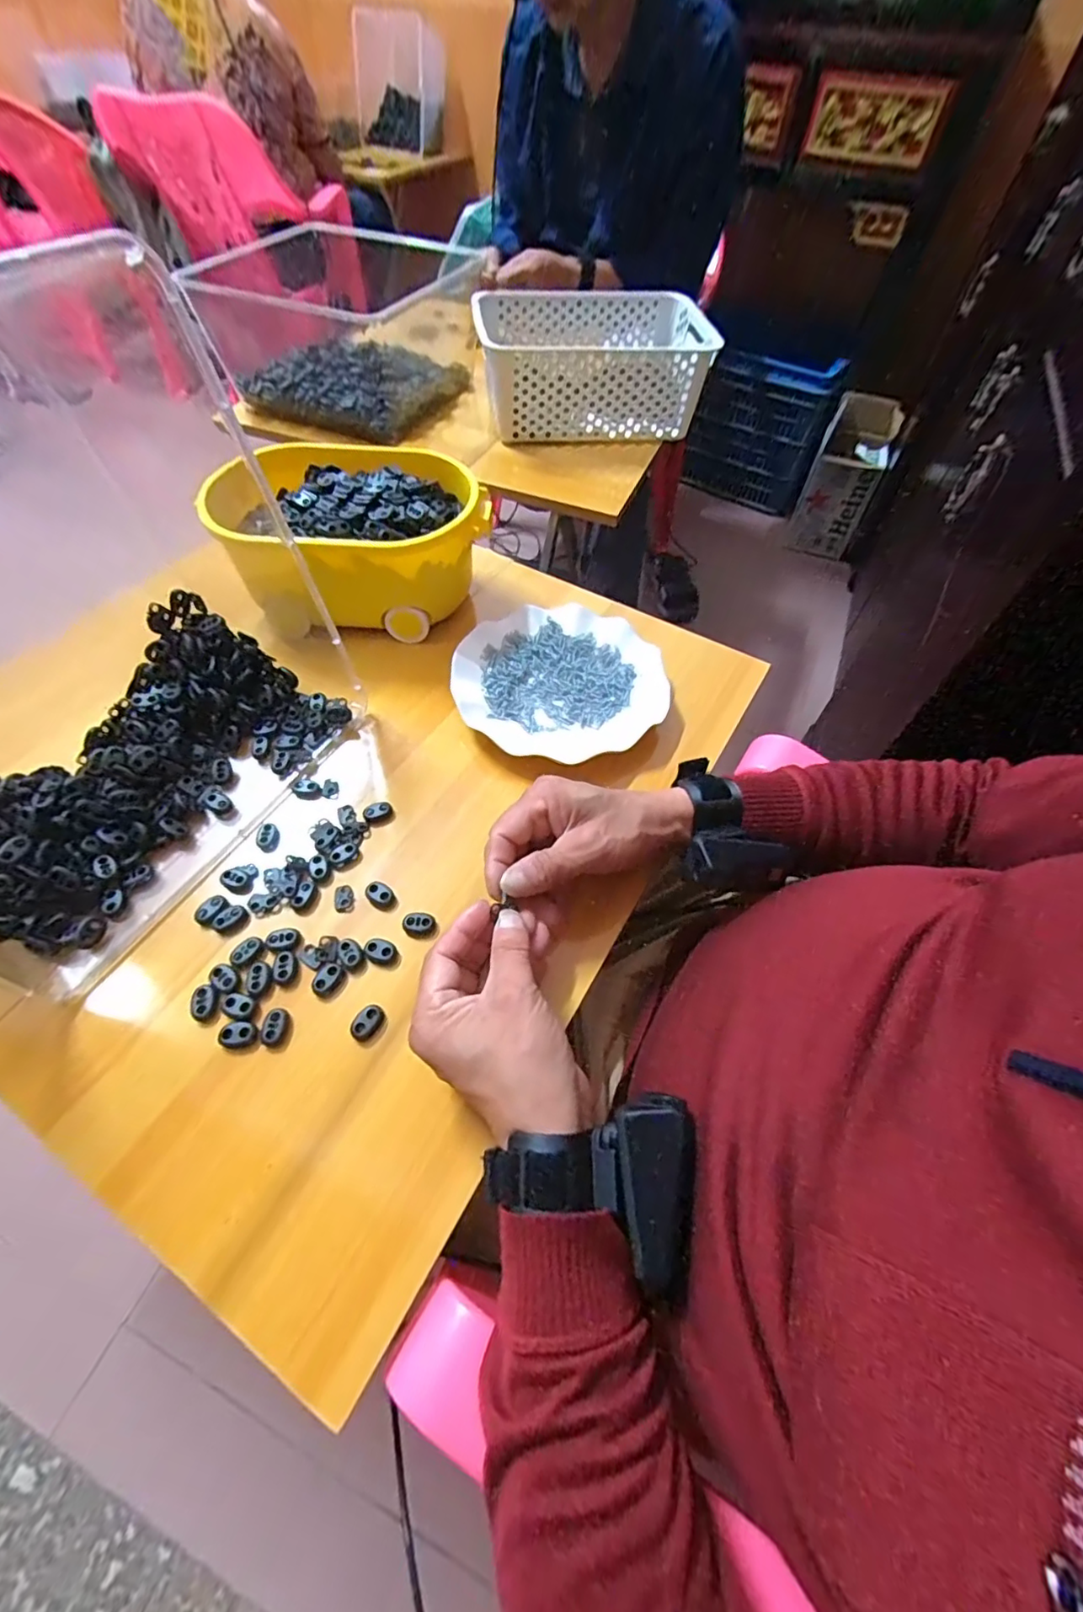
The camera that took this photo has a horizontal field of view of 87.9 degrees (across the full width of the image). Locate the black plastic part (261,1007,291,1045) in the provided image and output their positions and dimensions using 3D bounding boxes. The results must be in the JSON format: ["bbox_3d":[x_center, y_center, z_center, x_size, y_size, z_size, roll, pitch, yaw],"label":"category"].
[{"bbox_3d":[-0.163,0.135,0.344,0.015,0.007,0.021,6,57,3],"label":"black plastic part"}]

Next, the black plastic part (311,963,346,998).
[{"bbox_3d":[-0.137,0.111,0.358,0.016,0.005,0.021,27,60,16],"label":"black plastic part"}]

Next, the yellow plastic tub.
[{"bbox_3d":[-0.169,-0.244,0.536,0.232,0.110,0.154,2,56,0],"label":"yellow plastic tub"}]

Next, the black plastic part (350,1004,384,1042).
[{"bbox_3d":[-0.108,0.134,0.347,0.015,0.006,0.022,28,60,16],"label":"black plastic part"}]

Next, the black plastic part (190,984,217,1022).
[{"bbox_3d":[-0.210,0.122,0.349,0.014,0.005,0.021,-7,57,-6],"label":"black plastic part"}]

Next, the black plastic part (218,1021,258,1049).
[{"bbox_3d":[-0.184,0.138,0.340,0.021,0.006,0.015,0,56,-1],"label":"black plastic part"}]

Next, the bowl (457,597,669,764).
[{"bbox_3d":[0.018,-0.108,0.498,0.177,0.026,0.173,1,56,-1],"label":"bowl"}]

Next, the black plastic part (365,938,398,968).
[{"bbox_3d":[-0.106,0.096,0.371,0.021,0.005,0.016,16,58,9],"label":"black plastic part"}]

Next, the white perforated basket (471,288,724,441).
[{"bbox_3d":[0.085,-0.619,0.792,0.335,0.110,0.205,-7,57,-6],"label":"white perforated basket"}]

